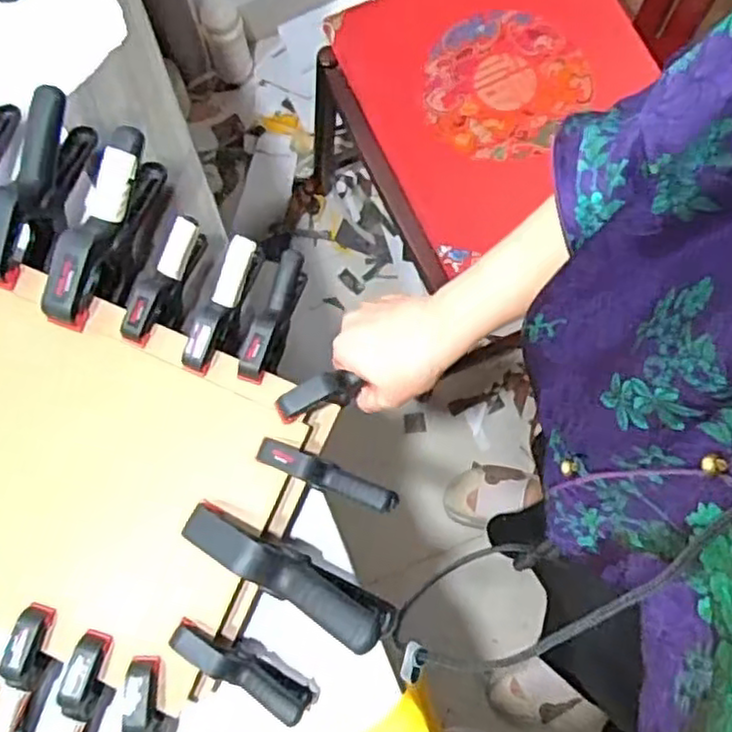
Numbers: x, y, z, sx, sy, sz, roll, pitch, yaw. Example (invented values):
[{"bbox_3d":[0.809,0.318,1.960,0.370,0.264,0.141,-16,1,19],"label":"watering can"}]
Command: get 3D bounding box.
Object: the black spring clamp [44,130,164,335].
[{"bbox_3d":[-0.222,-0.113,0.611,0.033,0.123,0.172,17,78,4],"label":"black spring clamp"}]

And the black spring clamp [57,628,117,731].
[{"bbox_3d":[-0.215,0.261,0.543,0.029,0.038,0.123,12,117,3],"label":"black spring clamp"}]

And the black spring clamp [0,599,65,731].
[{"bbox_3d":[-0.260,0.244,0.548,0.031,0.039,0.127,13,113,3],"label":"black spring clamp"}]

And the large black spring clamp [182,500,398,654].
[{"bbox_3d":[-0.057,0.159,0.537,0.170,0.090,0.032,29,79,7],"label":"large black spring clamp"}]

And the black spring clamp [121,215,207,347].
[{"bbox_3d":[-0.170,-0.066,0.612,0.030,0.084,0.113,16,78,4],"label":"black spring clamp"}]

